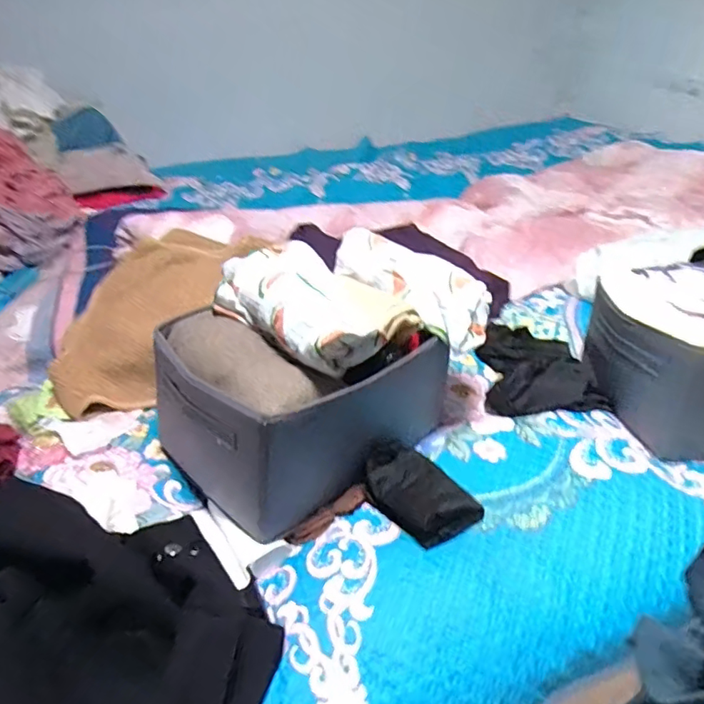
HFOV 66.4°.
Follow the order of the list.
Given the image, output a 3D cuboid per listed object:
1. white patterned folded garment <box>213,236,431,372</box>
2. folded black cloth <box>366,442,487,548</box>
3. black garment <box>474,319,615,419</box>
[{"bbox_3d":[-0.047,-0.072,0.725,0.249,0.081,0.214,27,43,36],"label":"white patterned folded garment"},{"bbox_3d":[0.079,0.172,0.686,0.088,0.042,0.154,-25,40,-31],"label":"folded black cloth"},{"bbox_3d":[0.314,0.021,0.934,0.193,0.047,0.230,-2,34,-2],"label":"black garment"}]

